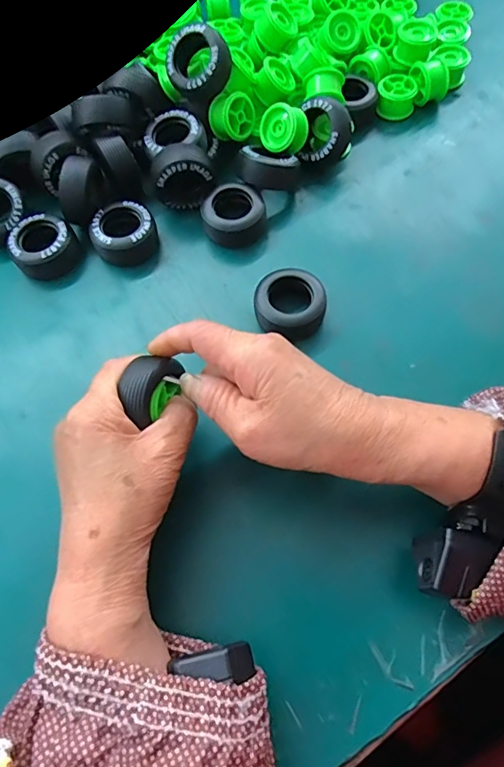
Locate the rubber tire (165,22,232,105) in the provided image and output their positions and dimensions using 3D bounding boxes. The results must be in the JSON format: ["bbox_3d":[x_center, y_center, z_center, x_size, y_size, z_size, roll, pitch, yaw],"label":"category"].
[{"bbox_3d":[-0.042,-0.249,0.372,0.048,0.024,0.045,-43,83,21],"label":"rubber tire"}]

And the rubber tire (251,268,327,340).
[{"bbox_3d":[0.026,-0.055,0.333,0.048,0.024,0.045,-1,64,3],"label":"rubber tire"}]

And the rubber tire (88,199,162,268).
[{"bbox_3d":[-0.098,-0.116,0.372,0.048,0.026,0.043,-21,65,-7],"label":"rubber tire"}]

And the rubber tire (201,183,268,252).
[{"bbox_3d":[-0.014,-0.130,0.372,0.047,0.025,0.042,-22,65,-7],"label":"rubber tire"}]

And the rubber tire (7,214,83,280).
[{"bbox_3d":[-0.159,-0.106,0.370,0.047,0.026,0.041,-29,66,-10],"label":"rubber tire"}]

